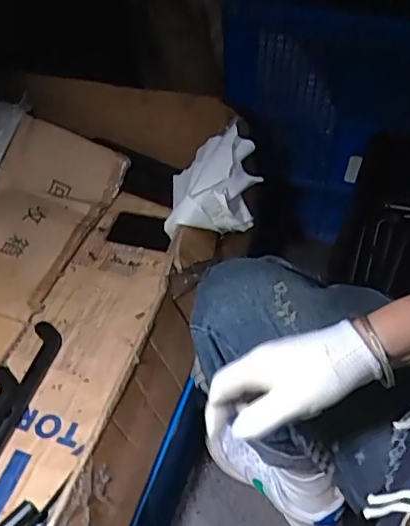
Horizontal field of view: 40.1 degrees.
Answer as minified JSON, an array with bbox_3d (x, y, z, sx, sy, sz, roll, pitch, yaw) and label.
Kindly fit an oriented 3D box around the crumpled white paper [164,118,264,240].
[{"bbox_3d":[0.020,-0.112,0.782,0.105,0.082,0.164,12,52,11],"label":"crumpled white paper"}]

